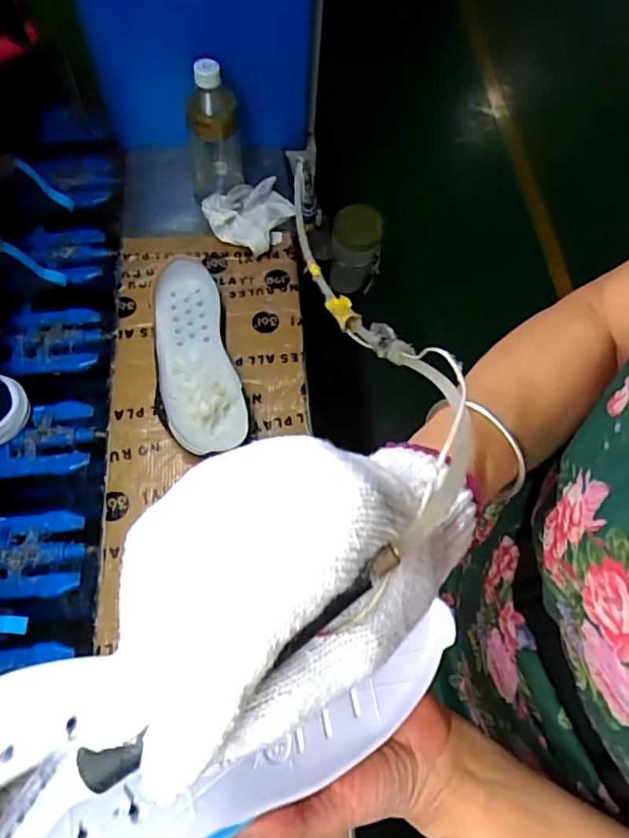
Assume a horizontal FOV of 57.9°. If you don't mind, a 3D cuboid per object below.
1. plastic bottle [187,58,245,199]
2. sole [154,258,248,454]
[{"bbox_3d":[-0.124,-0.354,0.698,0.065,0.160,0.053,-6,62,-7],"label":"plastic bottle"},{"bbox_3d":[-0.140,-0.072,0.664,0.088,0.045,0.257,-13,63,-10],"label":"sole"}]

